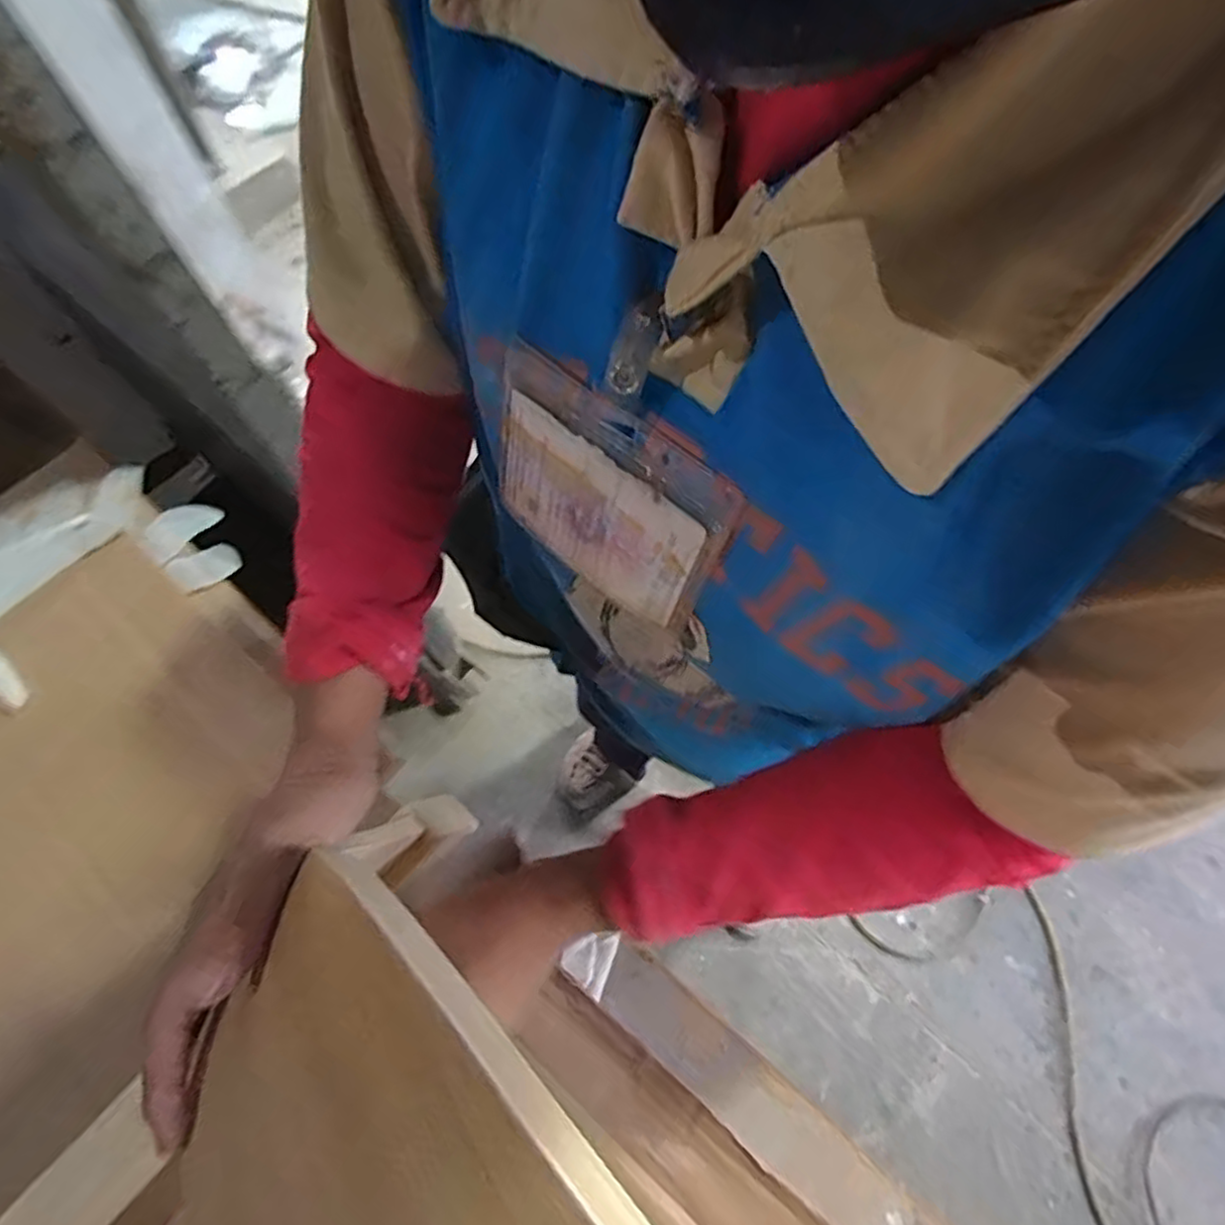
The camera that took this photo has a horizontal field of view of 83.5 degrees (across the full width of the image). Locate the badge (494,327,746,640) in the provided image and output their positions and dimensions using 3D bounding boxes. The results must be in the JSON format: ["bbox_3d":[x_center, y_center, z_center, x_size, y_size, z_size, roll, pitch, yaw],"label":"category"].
[{"bbox_3d":[-0.007,-0.041,0.253,0.104,0.080,0.005,39,53,17],"label":"badge"}]

